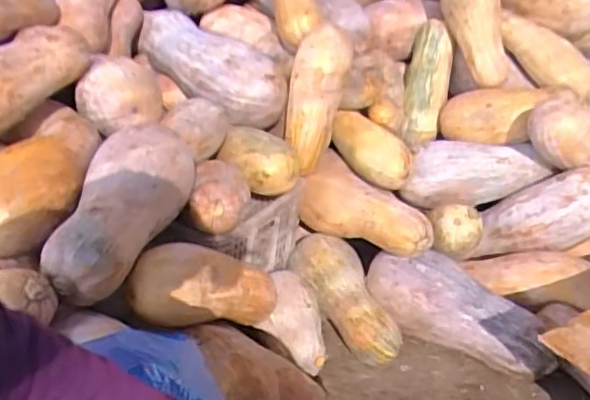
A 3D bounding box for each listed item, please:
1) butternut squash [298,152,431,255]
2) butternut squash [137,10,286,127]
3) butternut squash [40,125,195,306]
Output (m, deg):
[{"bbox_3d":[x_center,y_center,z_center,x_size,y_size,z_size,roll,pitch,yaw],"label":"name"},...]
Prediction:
[{"bbox_3d":[0.165,0.018,1.339,0.304,0.128,0.137,21,31,28],"label":"butternut squash"},{"bbox_3d":[-0.201,-0.321,1.443,0.417,0.147,0.146,32,37,16],"label":"butternut squash"},{"bbox_3d":[-0.275,0.014,0.961,0.123,0.119,0.324,10,49,16],"label":"butternut squash"}]

